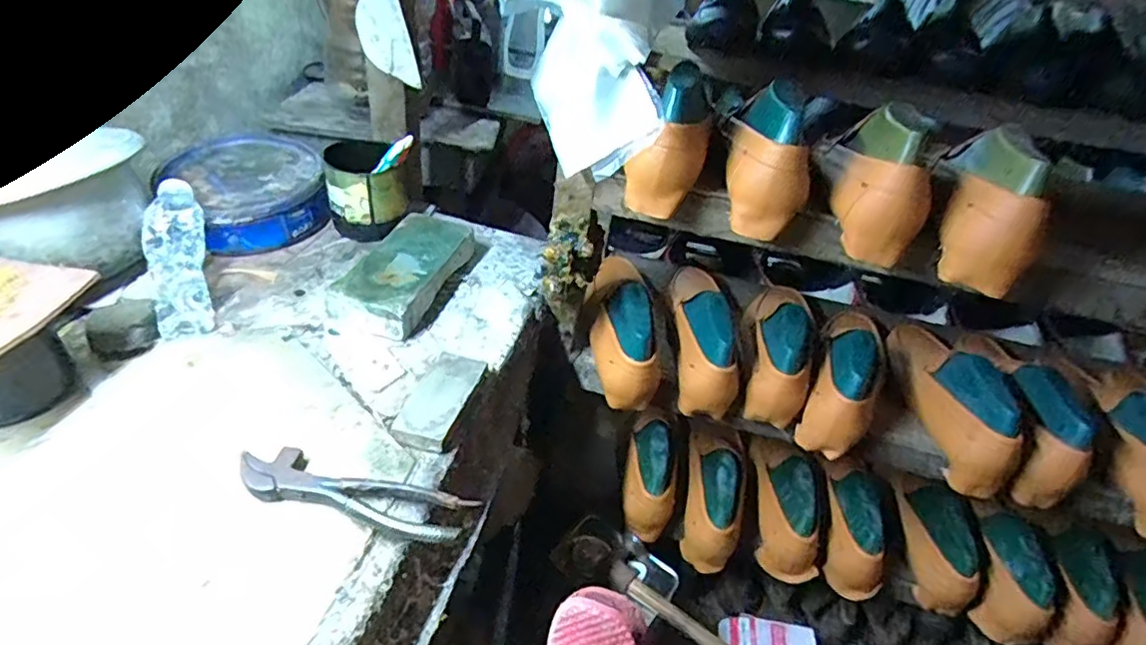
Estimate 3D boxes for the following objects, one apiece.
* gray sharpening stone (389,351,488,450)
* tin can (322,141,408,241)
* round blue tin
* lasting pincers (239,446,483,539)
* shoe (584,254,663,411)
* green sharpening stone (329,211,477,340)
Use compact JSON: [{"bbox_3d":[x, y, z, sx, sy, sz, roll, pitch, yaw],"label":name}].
[{"bbox_3d":[-0.121,0.068,0.549,0.053,0.018,0.111,13,39,7],"label":"gray sharpening stone"},{"bbox_3d":[-0.257,-0.165,0.747,0.088,0.091,0.104,-5,40,-15],"label":"tin can"},{"bbox_3d":[-0.410,-0.165,0.755,0.176,0.069,0.198,-24,48,-33],"label":"round blue tin"},{"bbox_3d":[-0.171,0.132,0.460,0.186,0.021,0.045,14,39,8],"label":"lasting pincers"},{"bbox_3d":[0.065,0.009,0.728,0.072,0.095,0.179,0,54,-10],"label":"shoe"},{"bbox_3d":[-0.186,-0.058,0.676,0.091,0.043,0.189,15,39,9],"label":"green sharpening stone"}]

